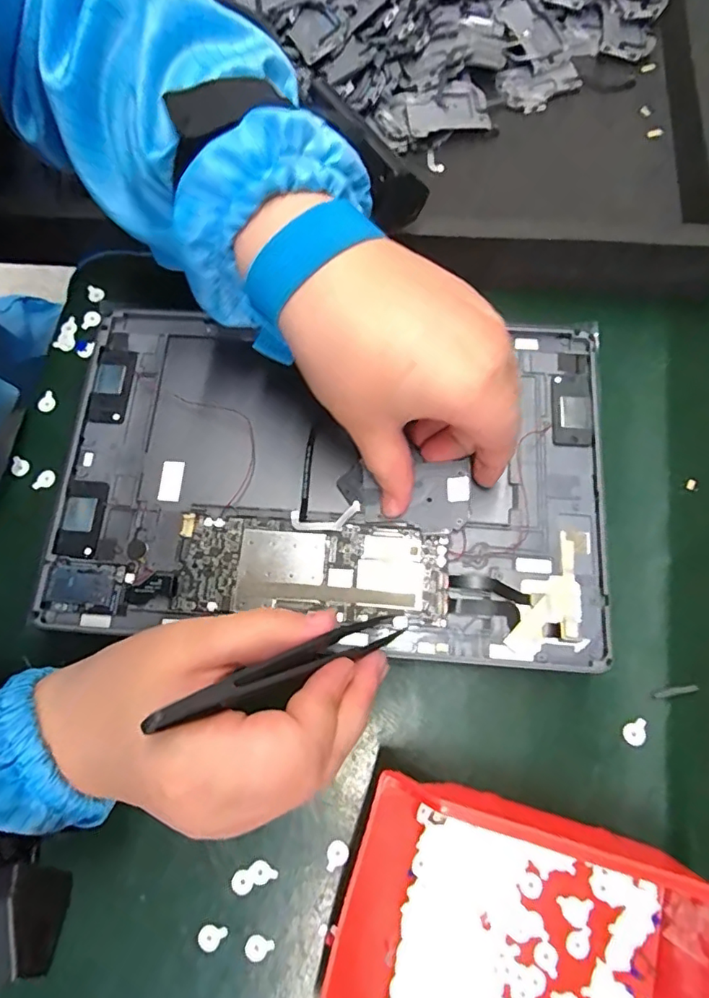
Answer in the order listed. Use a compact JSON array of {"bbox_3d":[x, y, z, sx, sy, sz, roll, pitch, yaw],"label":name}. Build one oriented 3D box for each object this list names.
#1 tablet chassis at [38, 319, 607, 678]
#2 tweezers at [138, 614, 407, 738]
[{"bbox_3d":[-0.013,-0.011,0.261,0.256,0.018,0.162,4,77,3],"label":"tablet chassis"},{"bbox_3d":[-0.018,0.058,0.193,0.111,0.016,0.011,-9,71,-47],"label":"tweezers"}]

